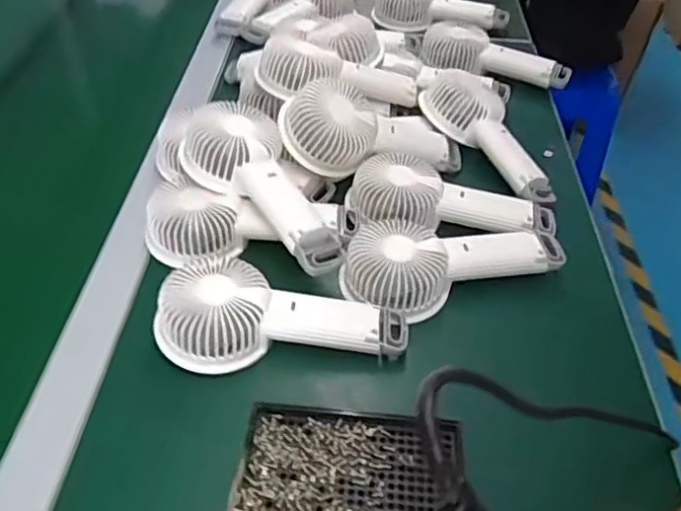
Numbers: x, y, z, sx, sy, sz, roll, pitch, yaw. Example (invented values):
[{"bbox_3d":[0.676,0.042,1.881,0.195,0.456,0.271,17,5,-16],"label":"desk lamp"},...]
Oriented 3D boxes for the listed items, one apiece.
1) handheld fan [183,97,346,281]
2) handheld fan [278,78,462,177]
[{"bbox_3d":[-0.058,-0.058,0.503,0.083,0.037,0.176,-32,70,-28],"label":"handheld fan"},{"bbox_3d":[0.031,-0.118,0.578,0.182,0.067,0.083,2,42,-35],"label":"handheld fan"}]

